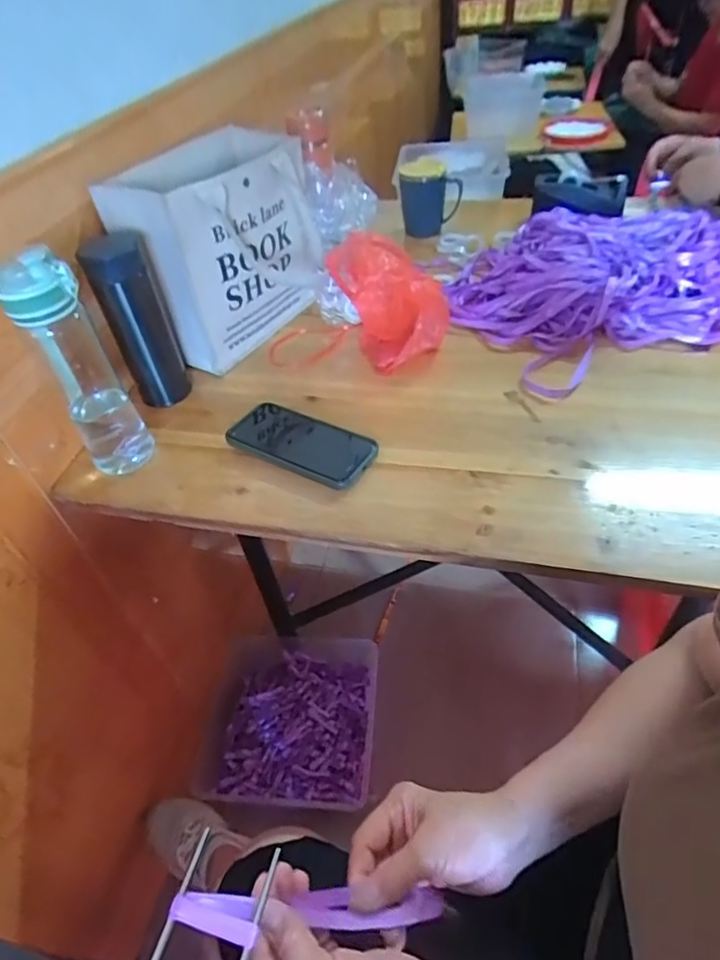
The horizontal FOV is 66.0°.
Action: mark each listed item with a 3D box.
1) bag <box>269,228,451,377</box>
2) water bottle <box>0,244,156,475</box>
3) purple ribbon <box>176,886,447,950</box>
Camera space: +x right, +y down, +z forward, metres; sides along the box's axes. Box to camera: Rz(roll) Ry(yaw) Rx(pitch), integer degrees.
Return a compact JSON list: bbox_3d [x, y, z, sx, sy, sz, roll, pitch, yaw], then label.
[{"bbox_3d":[-0.007,-0.222,0.694,0.232,0.139,0.092,6,47,13],"label":"bag"},{"bbox_3d":[-0.280,-0.108,0.562,0.072,0.233,0.063,-24,48,-16],"label":"water bottle"},{"bbox_3d":[-0.026,0.268,0.342,0.175,0.031,0.030,21,37,-24],"label":"purple ribbon"}]

